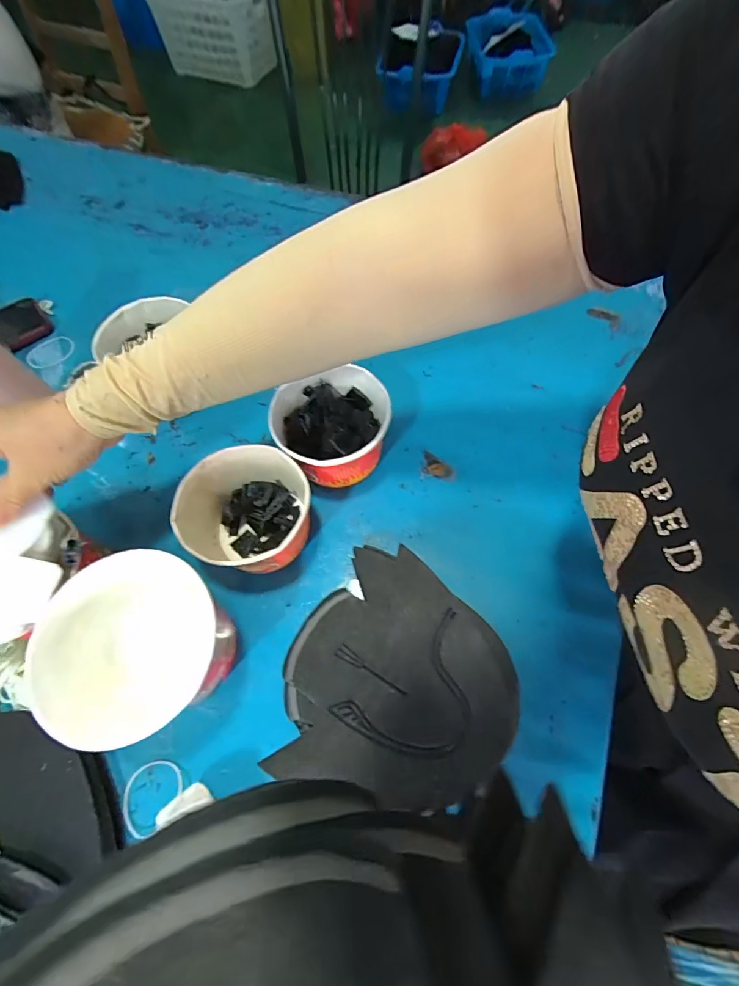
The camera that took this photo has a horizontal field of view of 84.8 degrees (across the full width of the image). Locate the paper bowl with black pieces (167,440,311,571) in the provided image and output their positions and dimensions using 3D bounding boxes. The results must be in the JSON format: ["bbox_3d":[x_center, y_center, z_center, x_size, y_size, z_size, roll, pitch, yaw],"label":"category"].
[{"bbox_3d":[-0.122,0.017,0.408,0.109,0.085,0.105,-1,65,2],"label":"paper bowl with black pieces"}]

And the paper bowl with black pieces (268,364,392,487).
[{"bbox_3d":[-0.039,-0.063,0.442,0.104,0.086,0.111,-1,65,2],"label":"paper bowl with black pieces"}]

